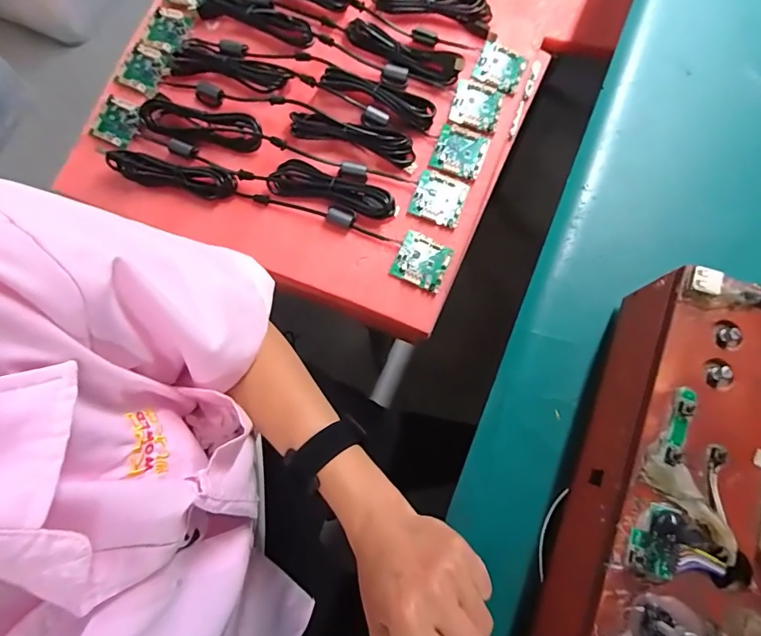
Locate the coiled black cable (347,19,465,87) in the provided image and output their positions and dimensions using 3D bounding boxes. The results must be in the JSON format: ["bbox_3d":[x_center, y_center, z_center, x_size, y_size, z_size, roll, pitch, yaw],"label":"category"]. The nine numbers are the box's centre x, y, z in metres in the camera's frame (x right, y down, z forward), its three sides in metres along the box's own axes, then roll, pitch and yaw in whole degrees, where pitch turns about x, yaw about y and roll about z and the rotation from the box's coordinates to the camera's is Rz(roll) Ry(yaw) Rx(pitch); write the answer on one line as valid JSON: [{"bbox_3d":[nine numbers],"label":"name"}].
[{"bbox_3d":[0.028,-0.324,0.544,0.147,0.019,0.048,20,78,6],"label":"coiled black cable"}]

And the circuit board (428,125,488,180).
[{"bbox_3d":[0.094,-0.198,0.533,0.058,0.009,0.059,18,77,6],"label":"circuit board"}]

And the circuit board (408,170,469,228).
[{"bbox_3d":[0.068,-0.140,0.523,0.058,0.010,0.057,22,78,7],"label":"circuit board"}]

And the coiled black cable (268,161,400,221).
[{"bbox_3d":[-0.054,-0.145,0.507,0.141,0.016,0.040,18,77,6],"label":"coiled black cable"}]

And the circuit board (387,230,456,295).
[{"bbox_3d":[0.048,-0.064,0.506,0.058,0.008,0.057,22,78,7],"label":"circuit board"}]

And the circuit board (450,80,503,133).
[{"bbox_3d":[0.118,-0.257,0.542,0.056,0.010,0.058,14,77,5],"label":"circuit board"}]

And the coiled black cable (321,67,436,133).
[{"bbox_3d":[0.003,-0.265,0.526,0.134,0.027,0.041,23,78,7],"label":"coiled black cable"}]

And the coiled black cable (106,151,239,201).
[{"bbox_3d":[-0.242,-0.168,0.521,0.150,0.018,0.036,17,77,5],"label":"coiled black cable"}]

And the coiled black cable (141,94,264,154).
[{"bbox_3d":[-0.212,-0.233,0.532,0.154,0.015,0.042,18,77,6],"label":"coiled black cable"}]

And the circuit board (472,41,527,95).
[{"bbox_3d":[0.147,-0.308,0.552,0.057,0.005,0.058,22,78,6],"label":"circuit board"}]

